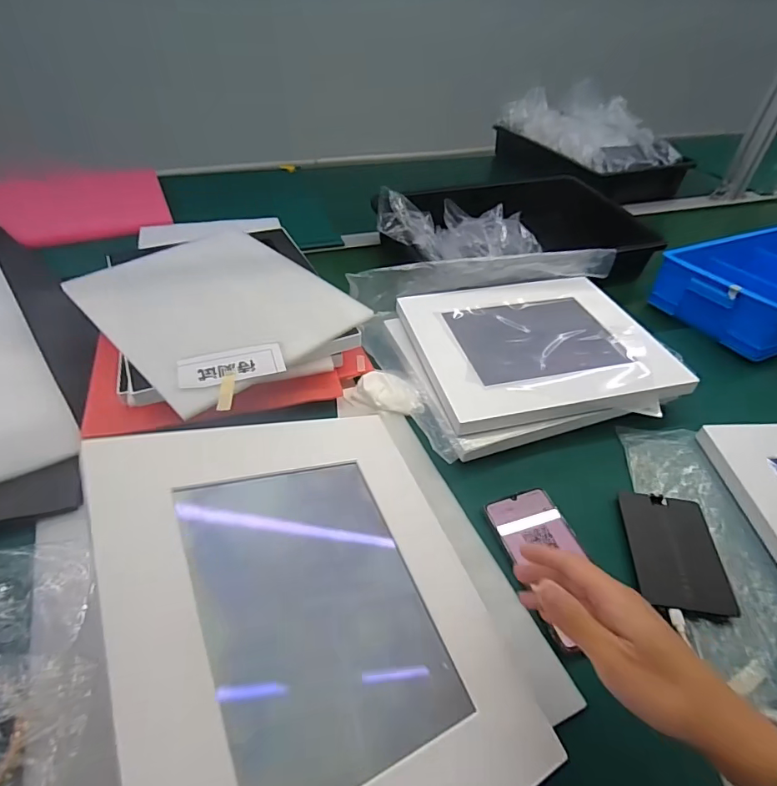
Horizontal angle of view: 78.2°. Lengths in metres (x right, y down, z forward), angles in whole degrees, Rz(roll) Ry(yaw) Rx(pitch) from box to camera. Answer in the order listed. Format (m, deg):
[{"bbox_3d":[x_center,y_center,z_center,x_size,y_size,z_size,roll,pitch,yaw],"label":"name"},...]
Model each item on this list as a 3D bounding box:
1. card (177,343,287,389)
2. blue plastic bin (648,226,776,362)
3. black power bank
[{"bbox_3d":[-0.166,-0.031,0.506,0.106,0.006,0.051,-12,48,-16],"label":"card"},{"bbox_3d":[0.625,-0.176,0.757,0.343,0.089,0.220,-16,48,-19],"label":"blue plastic bin"},{"bbox_3d":[0.279,0.153,0.468,0.084,0.010,0.121,7,44,3],"label":"black power bank"}]

